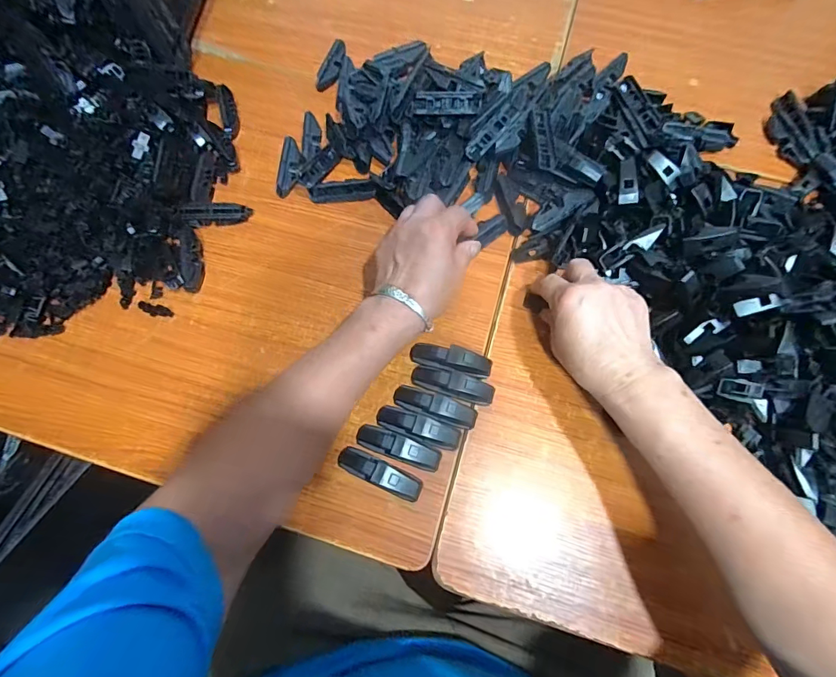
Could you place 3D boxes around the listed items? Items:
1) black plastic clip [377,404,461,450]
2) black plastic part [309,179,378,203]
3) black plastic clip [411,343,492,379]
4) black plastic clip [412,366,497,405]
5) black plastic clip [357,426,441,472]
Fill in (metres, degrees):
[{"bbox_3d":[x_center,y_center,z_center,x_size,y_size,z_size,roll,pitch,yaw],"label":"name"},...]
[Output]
[{"bbox_3d":[0.000,0.078,0.378,0.077,0.023,0.020,20,71,8],"label":"black plastic clip"},{"bbox_3d":[-0.082,-0.164,0.470,0.073,0.019,0.016,-2,69,0],"label":"black plastic part"},{"bbox_3d":[0.032,0.022,0.398,0.073,0.026,0.024,14,70,6],"label":"black plastic clip"},{"bbox_3d":[0.031,0.043,0.391,0.077,0.024,0.024,15,70,6],"label":"black plastic clip"},{"bbox_3d":[-0.018,0.096,0.373,0.077,0.021,0.020,19,71,7],"label":"black plastic clip"}]

